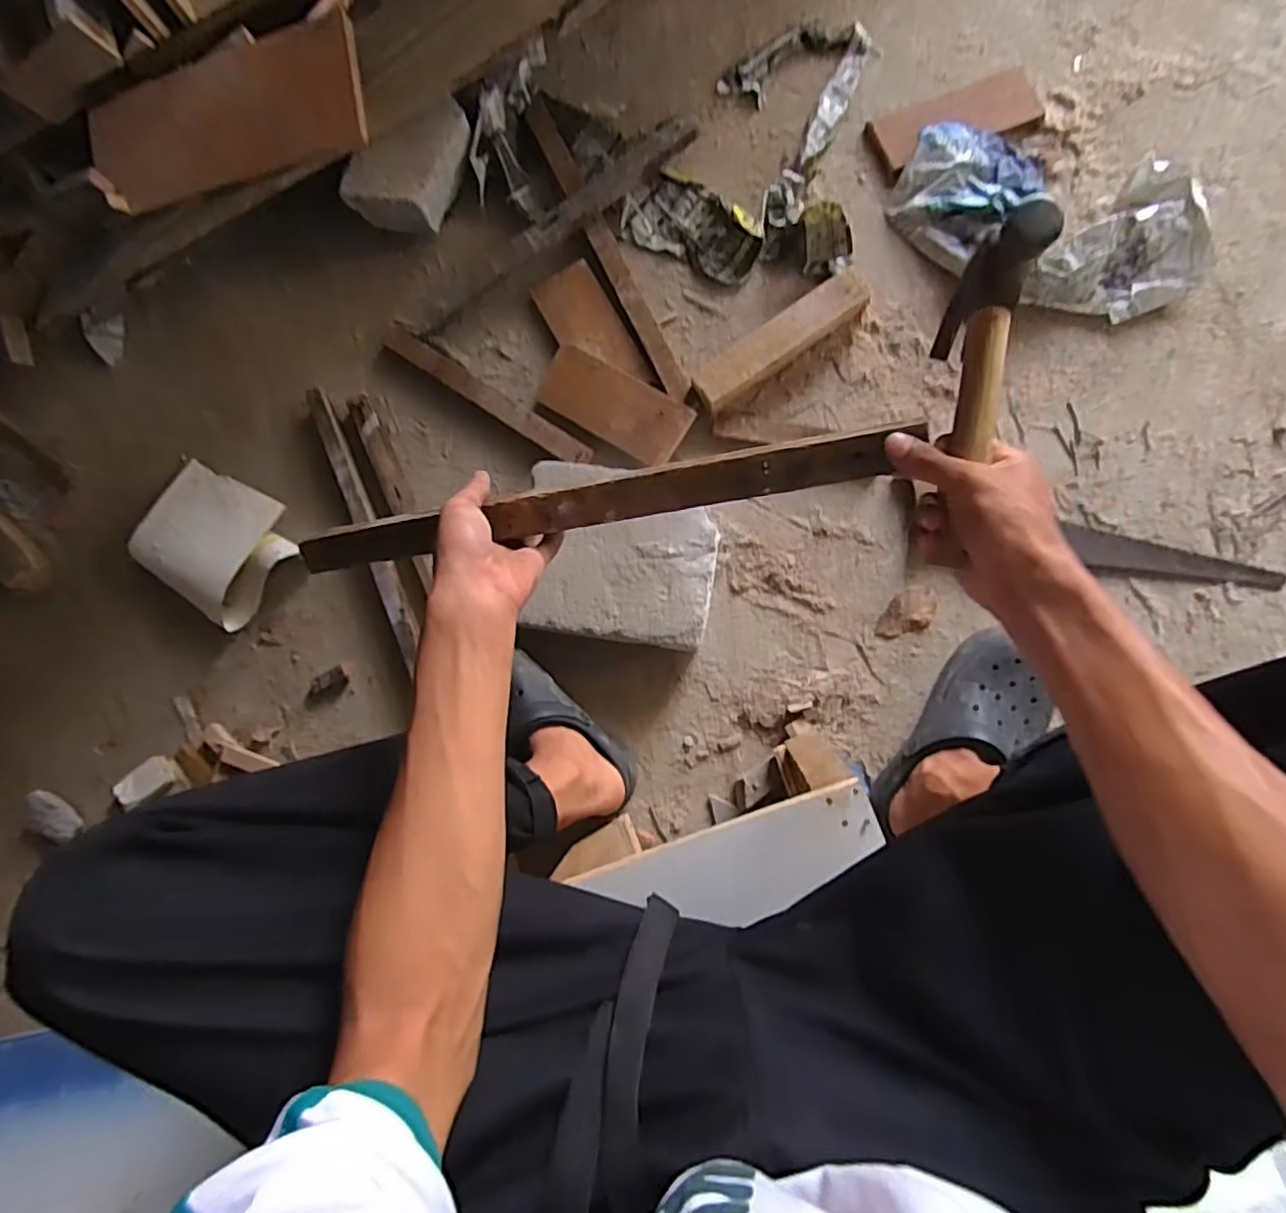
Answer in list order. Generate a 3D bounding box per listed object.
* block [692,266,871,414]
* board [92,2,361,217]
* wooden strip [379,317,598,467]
[{"bbox_3d":[0.174,-0.327,0.802,0.236,0.049,0.056,-34,81,2],"label":"block"},{"bbox_3d":[-0.555,-0.656,0.847,0.384,0.023,0.191,-13,82,5],"label":"board"},{"bbox_3d":[-0.214,-0.282,0.851,0.348,0.015,0.032,35,89,9],"label":"wooden strip"}]

